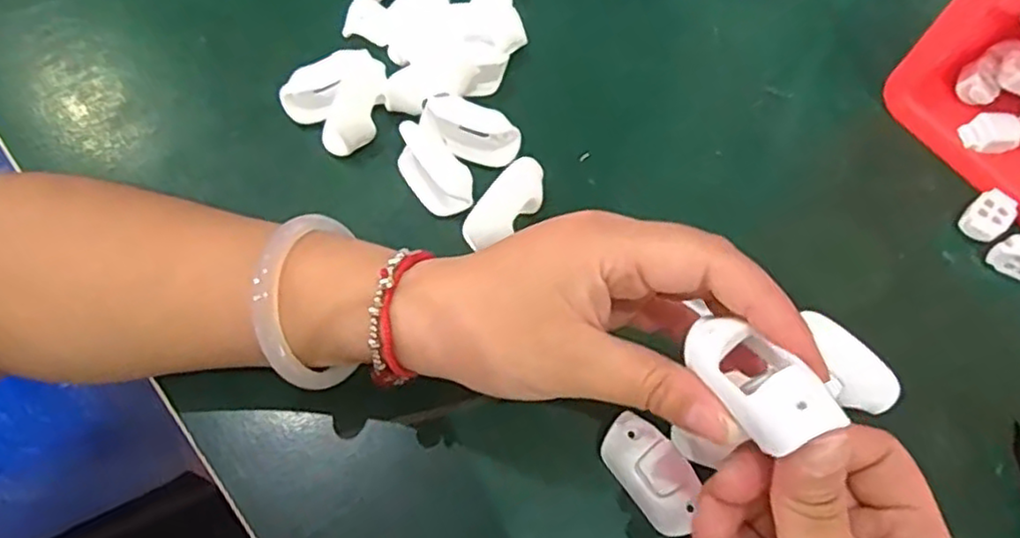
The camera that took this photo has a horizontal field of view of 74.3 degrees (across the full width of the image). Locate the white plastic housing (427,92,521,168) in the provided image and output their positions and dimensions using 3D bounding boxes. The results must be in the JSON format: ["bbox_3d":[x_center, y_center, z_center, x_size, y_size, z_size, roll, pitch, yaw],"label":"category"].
[{"bbox_3d":[-0.020,-0.070,0.348,0.051,0.022,0.022,18,67,7],"label":"white plastic housing"}]

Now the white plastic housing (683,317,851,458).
[{"bbox_3d":[0.073,0.033,0.201,0.022,0.020,0.048,-31,46,-14],"label":"white plastic housing"}]

